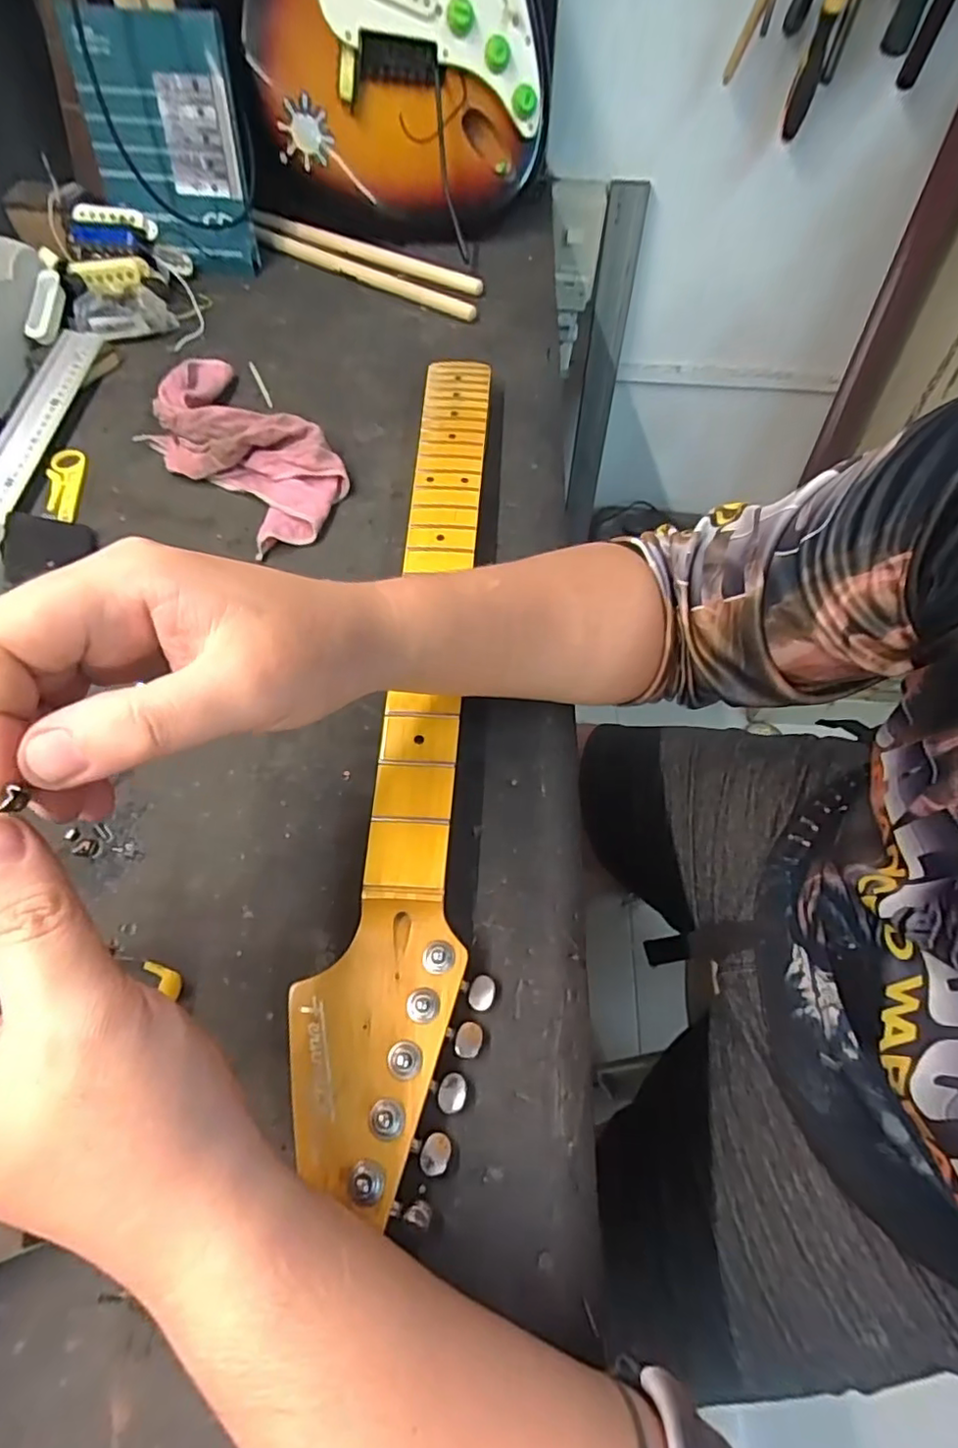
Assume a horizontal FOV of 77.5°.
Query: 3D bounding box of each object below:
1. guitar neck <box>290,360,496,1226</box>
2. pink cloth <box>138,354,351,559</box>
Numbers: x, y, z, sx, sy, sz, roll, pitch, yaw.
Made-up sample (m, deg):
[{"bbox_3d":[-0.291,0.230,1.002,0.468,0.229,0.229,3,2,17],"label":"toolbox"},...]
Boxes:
[{"bbox_3d":[-0.022,-0.046,0.398,0.089,0.034,0.581,6,62,1],"label":"guitar neck"},{"bbox_3d":[-0.196,-0.231,0.489,0.105,0.039,0.220,-41,71,-21],"label":"pink cloth"}]

